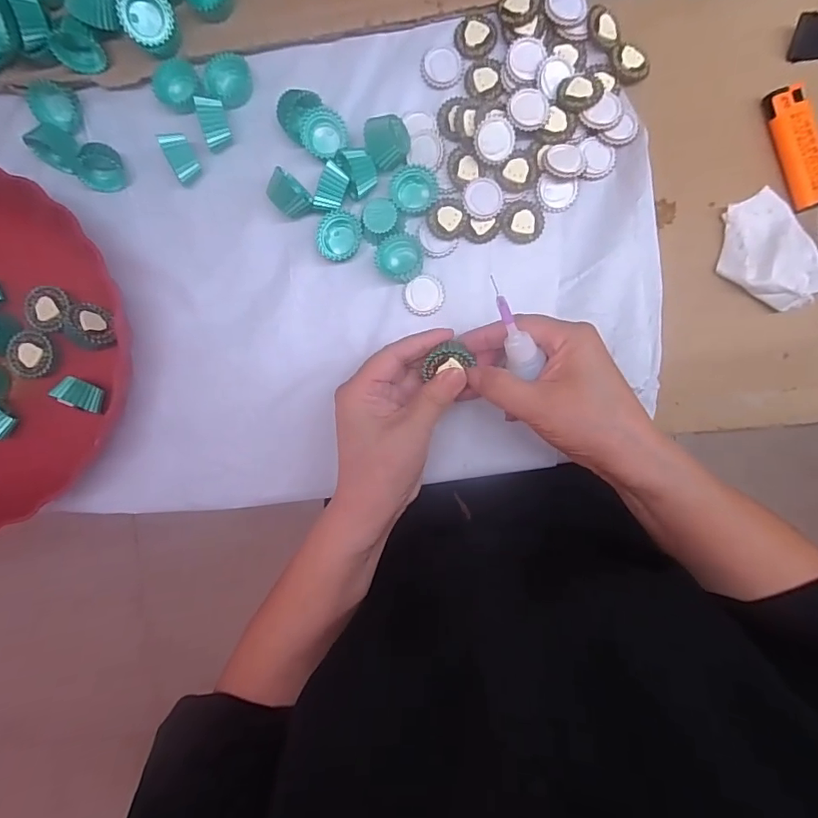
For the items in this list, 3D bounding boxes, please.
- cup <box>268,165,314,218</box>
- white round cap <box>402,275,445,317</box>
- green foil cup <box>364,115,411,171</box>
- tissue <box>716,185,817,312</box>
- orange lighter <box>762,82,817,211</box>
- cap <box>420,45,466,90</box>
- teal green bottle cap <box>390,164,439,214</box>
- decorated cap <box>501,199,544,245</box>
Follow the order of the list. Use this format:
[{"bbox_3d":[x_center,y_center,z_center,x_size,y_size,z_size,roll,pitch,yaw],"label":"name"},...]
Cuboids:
[{"bbox_3d":[-0.082,-0.147,0.341,0.023,0.021,0.030,-43,87,3],"label":"cup"},{"bbox_3d":[0.010,-0.080,0.345,0.029,0.004,0.027,0,90,4],"label":"white round cap"},{"bbox_3d":[-0.014,-0.178,0.334,0.029,0.028,0.030,0,90,4],"label":"green foil cup"},{"bbox_3d":[0.240,-0.102,0.326,0.059,0.020,0.079,-35,88,4],"label":"tissue"},{"bbox_3d":[0.260,-0.174,0.329,0.025,0.014,0.079,-17,89,4],"label":"orange lighter"},{"bbox_3d":[0.023,-0.236,0.341,0.029,0.004,0.028,0,90,4],"label":"cap"},{"bbox_3d":[0.004,-0.151,0.340,0.032,0.012,0.031,0,90,4],"label":"teal green bottle cap"},{"bbox_3d":[0.078,-0.129,0.336,0.029,0.004,0.029,0,90,4],"label":"decorated cap"}]

